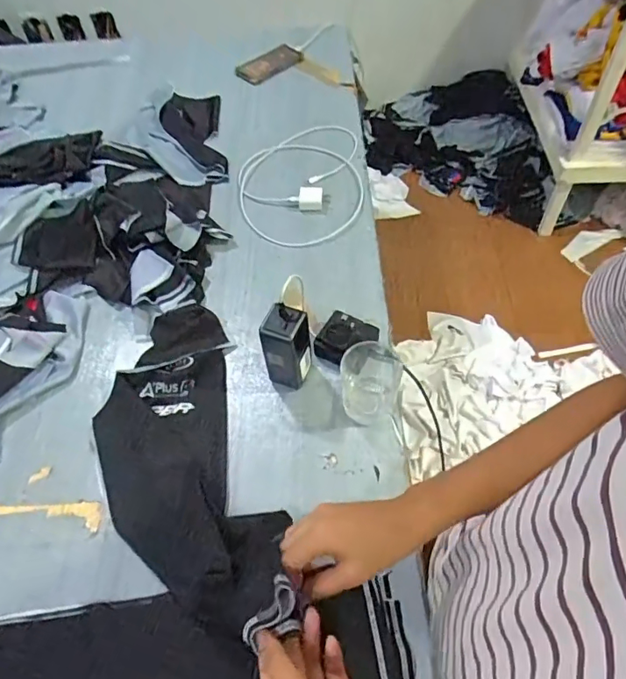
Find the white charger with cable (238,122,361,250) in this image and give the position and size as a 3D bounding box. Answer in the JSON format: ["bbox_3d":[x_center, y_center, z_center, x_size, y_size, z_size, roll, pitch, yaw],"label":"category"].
[{"bbox_3d":[-0.026,-0.320,0.999,0.244,0.033,0.352,-2,56,-1],"label":"white charger with cable"}]

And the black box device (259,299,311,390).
[{"bbox_3d":[-0.036,0.014,0.707,0.056,0.137,0.055,20,59,13],"label":"black box device"}]

